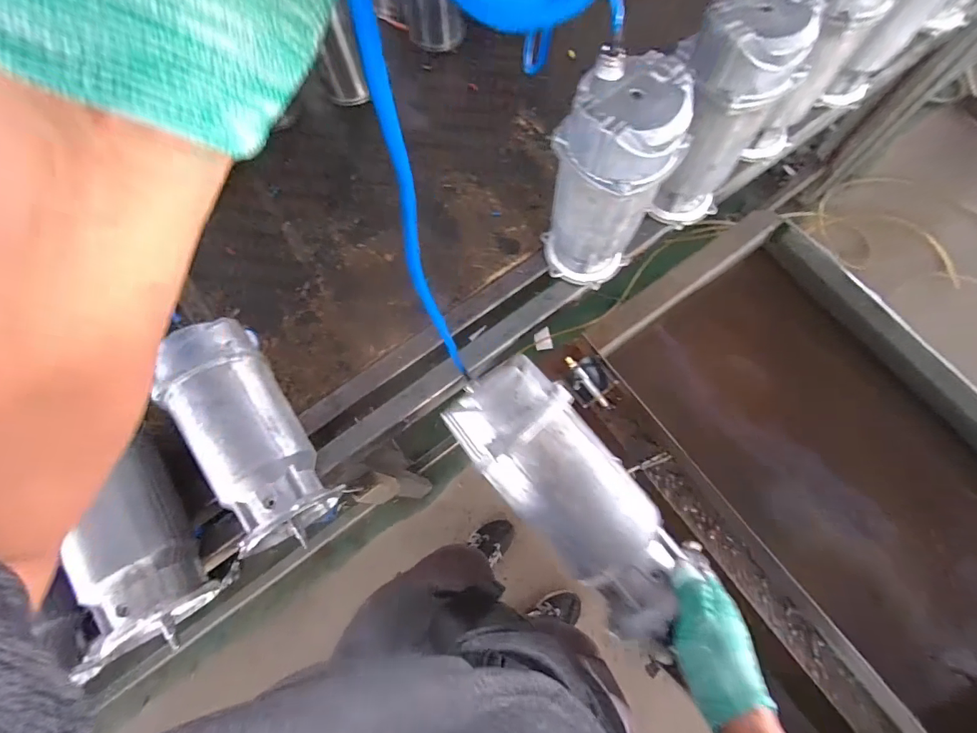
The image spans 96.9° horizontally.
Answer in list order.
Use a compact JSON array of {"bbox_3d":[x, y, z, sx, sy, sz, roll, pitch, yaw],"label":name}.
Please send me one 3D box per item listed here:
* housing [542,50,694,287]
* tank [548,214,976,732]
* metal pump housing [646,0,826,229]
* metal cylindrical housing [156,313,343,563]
[{"bbox_3d":[0.155,-0.225,0.578,0.116,0.310,0.112,0,72,1],"label":"housing"},{"bbox_3d":[0.507,0.198,0.715,0.530,0.298,0.751,-28,73,-7],"label":"tank"},{"bbox_3d":[0.312,-0.336,0.608,0.137,0.290,0.116,30,75,11],"label":"metal pump housing"},{"bbox_3d":[-0.317,0.083,0.576,0.112,0.130,0.289,-35,74,-9],"label":"metal cylindrical housing"}]

